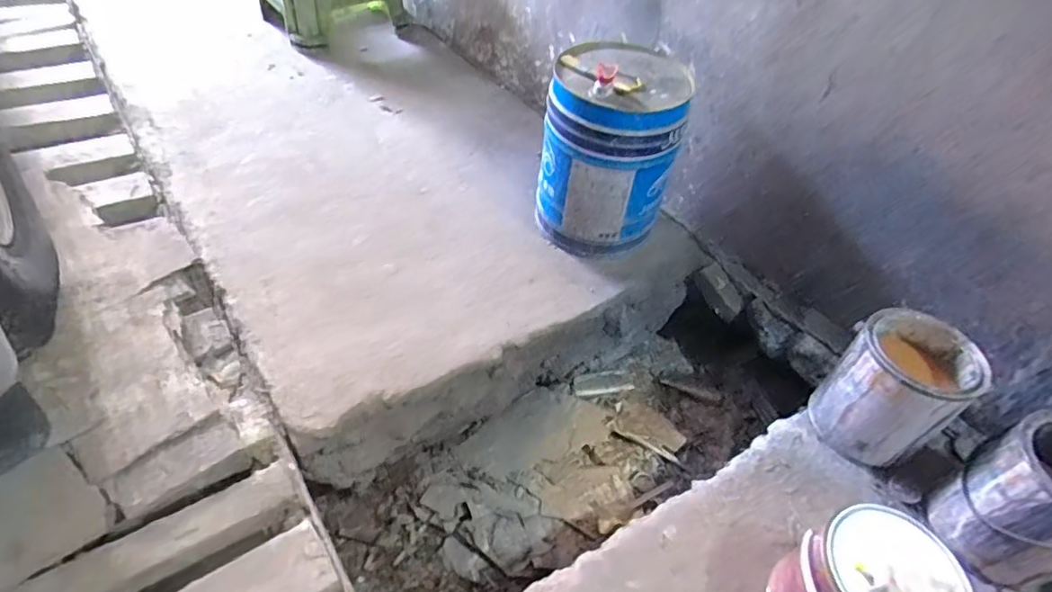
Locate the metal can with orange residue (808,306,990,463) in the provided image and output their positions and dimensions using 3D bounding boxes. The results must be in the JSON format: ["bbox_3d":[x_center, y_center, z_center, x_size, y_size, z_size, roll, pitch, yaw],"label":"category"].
[{"bbox_3d":[0.573,0.142,0.887,0.152,0.213,0.161,2,45,-2],"label":"metal can with orange residue"}]

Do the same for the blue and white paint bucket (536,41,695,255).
[{"bbox_3d":[0.171,-0.307,1.181,0.263,0.358,0.276,10,45,5],"label":"blue and white paint bucket"}]

